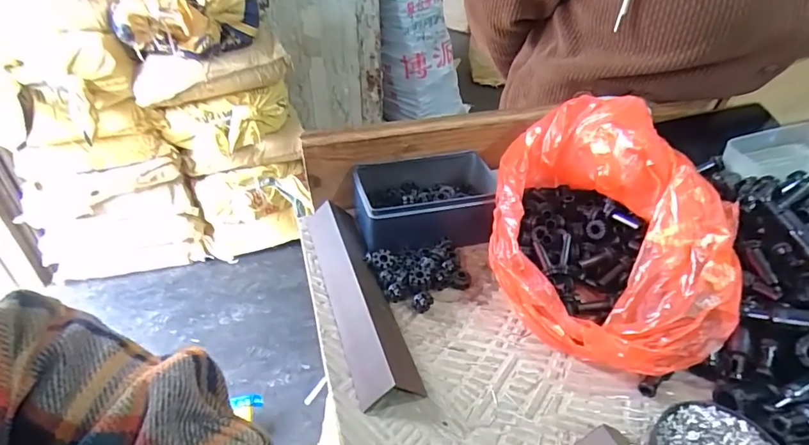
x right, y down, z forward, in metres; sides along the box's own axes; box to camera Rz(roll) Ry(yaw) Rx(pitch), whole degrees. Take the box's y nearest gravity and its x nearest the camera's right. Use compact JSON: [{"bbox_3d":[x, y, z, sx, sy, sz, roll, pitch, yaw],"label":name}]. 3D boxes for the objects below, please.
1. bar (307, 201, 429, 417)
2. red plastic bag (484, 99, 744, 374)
[{"bbox_3d":[-0.044,0.053,0.428,0.051,0.030,0.232,-10,38,-16],"label":"bar"},{"bbox_3d":[0.168,0.004,0.411,0.172,0.142,0.216,7,37,7],"label":"red plastic bag"}]

